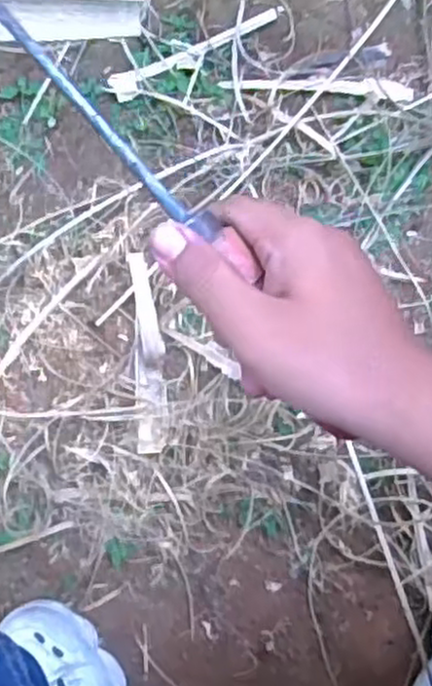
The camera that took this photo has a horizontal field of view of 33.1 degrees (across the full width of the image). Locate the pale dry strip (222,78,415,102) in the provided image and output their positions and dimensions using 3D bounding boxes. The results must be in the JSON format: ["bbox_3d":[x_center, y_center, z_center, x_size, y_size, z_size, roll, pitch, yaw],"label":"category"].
[{"bbox_3d":[0.108,-0.270,0.769,0.200,0.014,0.024,2,79,0],"label":"pale dry strip"}]

